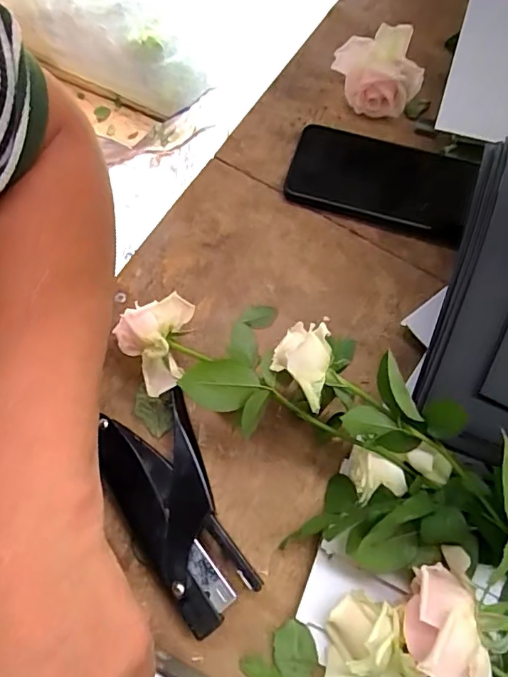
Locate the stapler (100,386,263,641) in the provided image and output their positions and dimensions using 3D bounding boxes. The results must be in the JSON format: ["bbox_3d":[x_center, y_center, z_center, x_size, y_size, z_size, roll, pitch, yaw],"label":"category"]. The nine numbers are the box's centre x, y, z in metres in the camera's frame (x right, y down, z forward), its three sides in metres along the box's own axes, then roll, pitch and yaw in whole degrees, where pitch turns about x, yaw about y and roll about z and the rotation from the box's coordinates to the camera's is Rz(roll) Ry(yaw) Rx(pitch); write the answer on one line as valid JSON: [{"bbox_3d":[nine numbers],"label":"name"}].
[{"bbox_3d":[-0.048,0.108,0.330,0.062,0.026,0.134,-27,72,-9],"label":"stapler"}]

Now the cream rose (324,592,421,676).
[{"bbox_3d":[0.063,0.175,0.289,0.043,0.049,0.059,6,70,3],"label":"cream rose"}]

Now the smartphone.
[{"bbox_3d":[0.102,-0.124,0.420,0.143,0.012,0.076,17,71,7],"label":"smartphone"}]

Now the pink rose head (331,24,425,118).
[{"bbox_3d":[0.104,-0.226,0.444,0.055,0.048,0.073,-36,73,-12],"label":"pink rose head"}]

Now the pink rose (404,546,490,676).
[{"bbox_3d":[0.099,0.150,0.270,0.042,0.041,0.073,-5,70,-1],"label":"pink rose"}]

